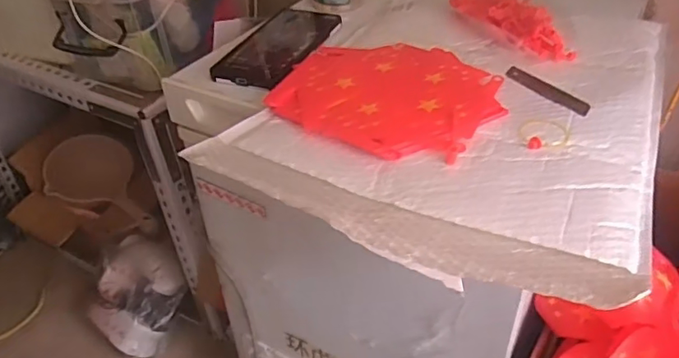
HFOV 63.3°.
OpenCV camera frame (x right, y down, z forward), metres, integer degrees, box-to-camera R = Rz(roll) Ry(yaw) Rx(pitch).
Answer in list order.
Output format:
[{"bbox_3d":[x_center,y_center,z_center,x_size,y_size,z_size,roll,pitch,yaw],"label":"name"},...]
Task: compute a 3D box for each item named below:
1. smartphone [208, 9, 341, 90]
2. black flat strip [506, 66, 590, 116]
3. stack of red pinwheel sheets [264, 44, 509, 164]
[{"bbox_3d":[-0.062,-0.140,0.581,0.080,0.016,0.162,12,40,18],"label":"smartphone"},{"bbox_3d":[0.184,-0.081,0.492,0.018,0.008,0.100,-17,40,-18],"label":"black flat strip"},{"bbox_3d":[0.043,-0.079,0.487,0.184,0.007,0.178,15,41,21],"label":"stack of red pinwheel sheets"}]

